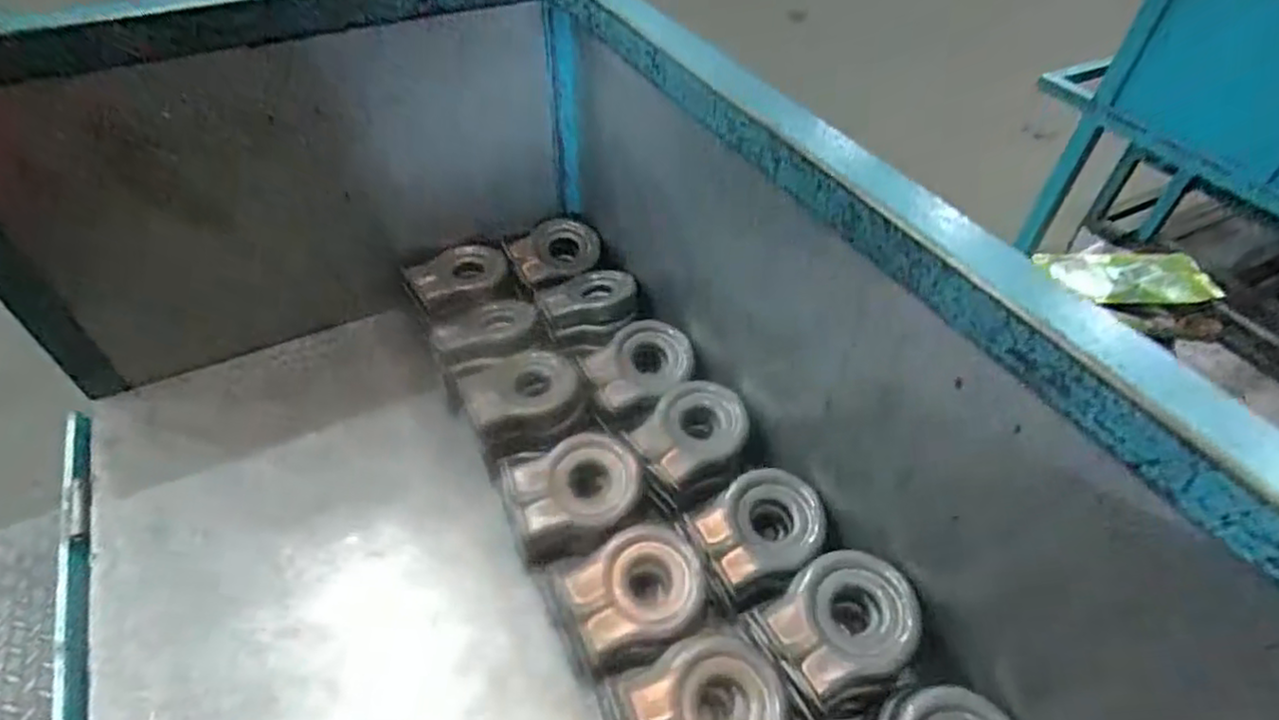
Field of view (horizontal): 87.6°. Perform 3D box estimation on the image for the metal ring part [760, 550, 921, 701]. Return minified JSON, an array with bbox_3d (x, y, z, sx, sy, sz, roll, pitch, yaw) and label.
[{"bbox_3d":[0.163,0.211,0.541,0.113,0.045,0.099,-25,53,-22],"label":"metal ring part"}]

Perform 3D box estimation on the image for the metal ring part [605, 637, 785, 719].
[{"bbox_3d":[0.045,0.272,0.512,0.125,0.032,0.094,-12,49,-12],"label":"metal ring part"}]

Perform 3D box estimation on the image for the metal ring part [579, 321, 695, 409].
[{"bbox_3d":[0.001,0.002,0.751,0.112,0.030,0.107,1,47,-1],"label":"metal ring part"}]

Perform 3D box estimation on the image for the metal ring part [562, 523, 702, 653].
[{"bbox_3d":[-0.004,0.200,0.590,0.119,0.037,0.096,-18,50,-17],"label":"metal ring part"}]

